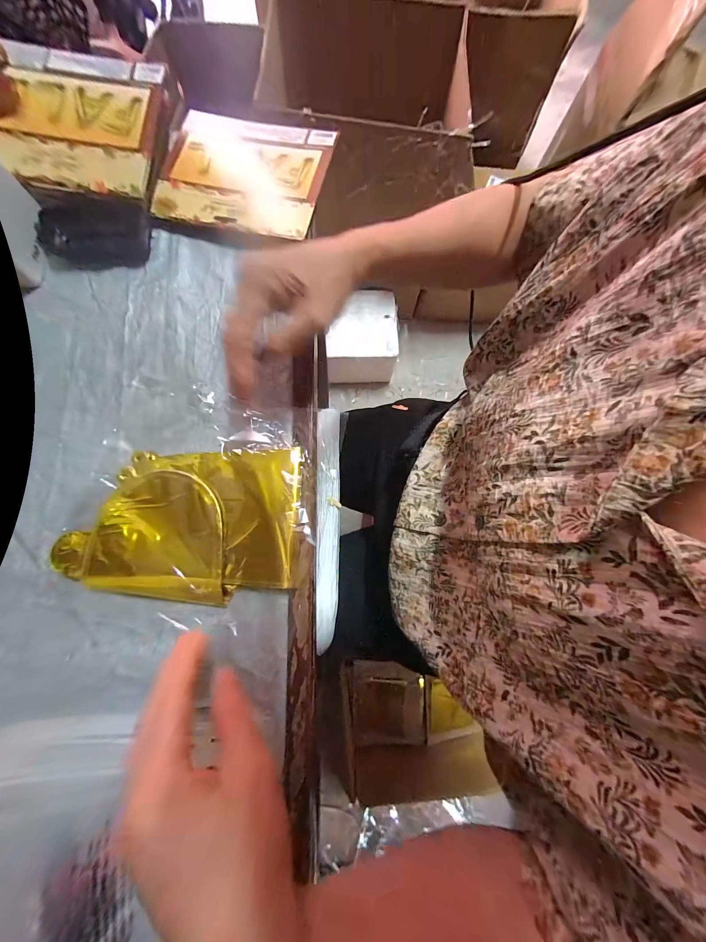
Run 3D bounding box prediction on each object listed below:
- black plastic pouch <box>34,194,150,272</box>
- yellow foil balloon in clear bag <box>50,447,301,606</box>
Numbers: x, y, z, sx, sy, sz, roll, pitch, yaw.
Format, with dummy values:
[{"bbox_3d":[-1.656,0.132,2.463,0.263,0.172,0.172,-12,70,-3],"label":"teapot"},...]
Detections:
[{"bbox_3d":[-0.288,-0.263,0.357,0.112,0.034,0.058,-8,78,-2],"label":"black plastic pouch"},{"bbox_3d":[-0.159,0.047,0.300,0.210,0.015,0.139,1,77,2],"label":"yellow foil balloon in clear bag"}]

